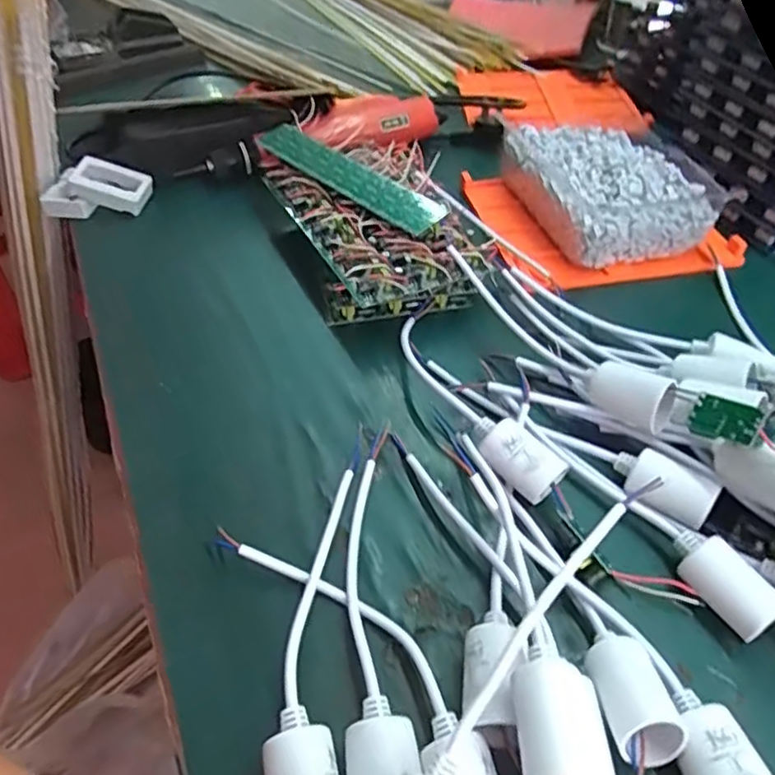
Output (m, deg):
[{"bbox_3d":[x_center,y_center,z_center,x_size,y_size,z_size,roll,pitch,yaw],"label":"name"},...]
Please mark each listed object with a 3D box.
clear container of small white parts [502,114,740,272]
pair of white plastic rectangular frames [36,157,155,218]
[{"bbox_3d":[0.185,-0.175,0.549,0.137,0.049,0.172,-14,48,-13],"label":"clear container of small white parts"},{"bbox_3d":[-0.259,-0.177,0.566,0.087,0.034,0.042,2,44,3],"label":"pair of white plastic rectangular frames"}]

